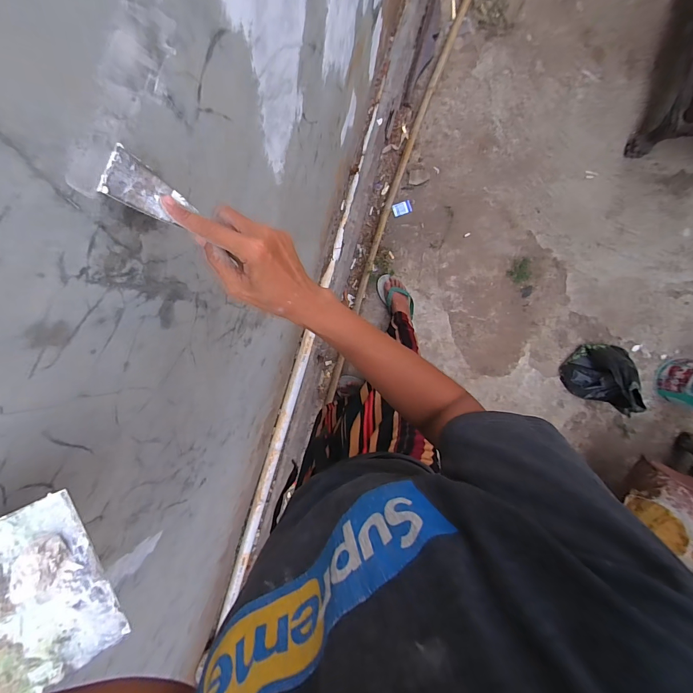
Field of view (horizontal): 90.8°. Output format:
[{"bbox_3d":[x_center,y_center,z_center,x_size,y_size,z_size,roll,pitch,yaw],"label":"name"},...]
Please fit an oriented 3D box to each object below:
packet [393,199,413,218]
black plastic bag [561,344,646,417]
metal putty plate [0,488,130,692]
[{"bbox_3d":[0.208,-0.512,1.265,0.070,0.005,0.048,-18,95,6],"label":"packet"},{"bbox_3d":[0.925,0.103,1.223,0.163,0.208,0.219,14,97,2],"label":"black plastic bag"},{"bbox_3d":[-0.202,0.164,0.209,0.087,0.014,0.116,-22,102,-34],"label":"metal putty plate"}]

